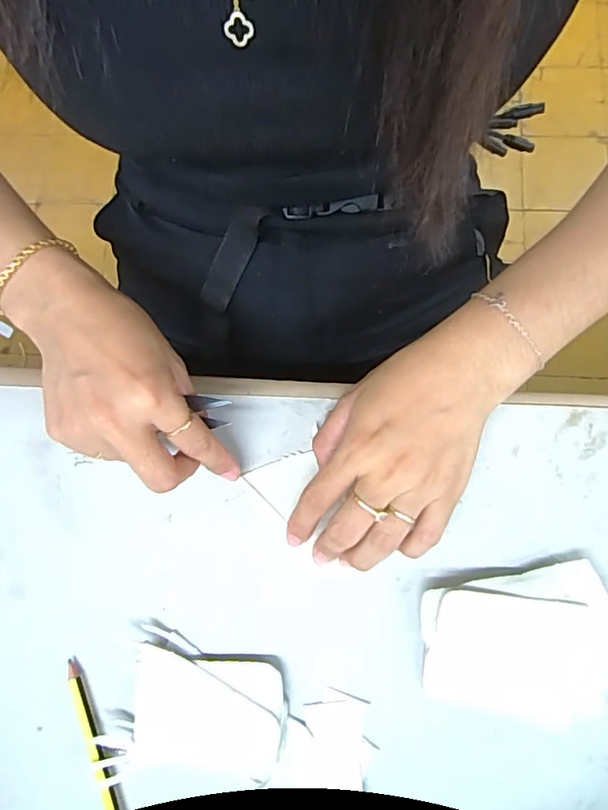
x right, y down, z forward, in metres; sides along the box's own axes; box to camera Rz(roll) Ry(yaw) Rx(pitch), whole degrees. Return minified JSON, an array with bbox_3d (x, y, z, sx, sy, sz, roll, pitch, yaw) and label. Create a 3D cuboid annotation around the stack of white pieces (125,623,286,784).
[{"bbox_3d":[-0.055,0.171,0.286,0.085,0.015,0.070,2,78,5],"label":"stack of white pieces"}]

